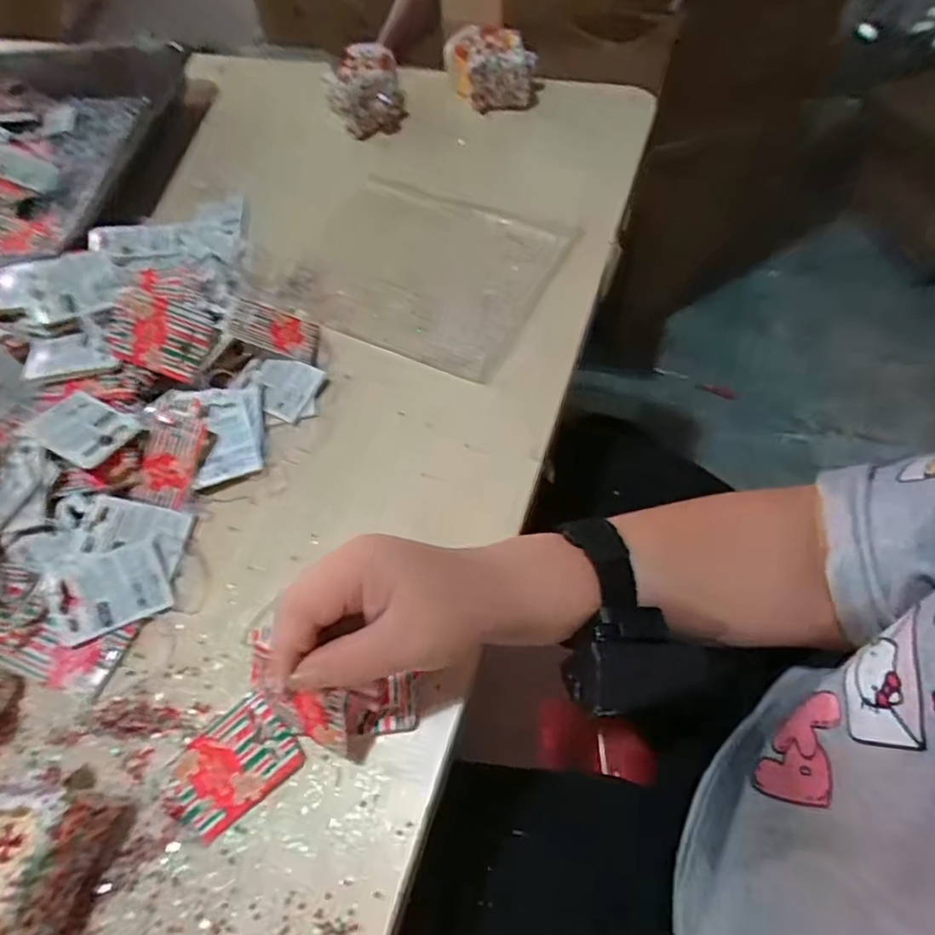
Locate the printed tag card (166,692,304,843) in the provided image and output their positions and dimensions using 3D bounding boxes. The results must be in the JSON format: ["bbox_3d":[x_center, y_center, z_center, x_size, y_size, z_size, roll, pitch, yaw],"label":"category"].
[{"bbox_3d":[-0.120,0.151,0.306,0.064,0.004,0.045,-39,72,-10],"label":"printed tag card"}]

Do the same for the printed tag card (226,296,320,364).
[{"bbox_3d":[-0.142,-0.101,0.441,0.066,0.009,0.043,19,48,-12],"label":"printed tag card"}]

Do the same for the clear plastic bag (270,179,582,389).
[{"bbox_3d":[-0.037,-0.160,0.476,0.194,0.011,0.166,21,64,15],"label":"clear plastic bag"}]

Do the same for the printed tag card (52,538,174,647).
[{"bbox_3d":[-0.206,0.070,0.351,0.056,0.004,0.046,-19,76,-20],"label":"printed tag card"}]

